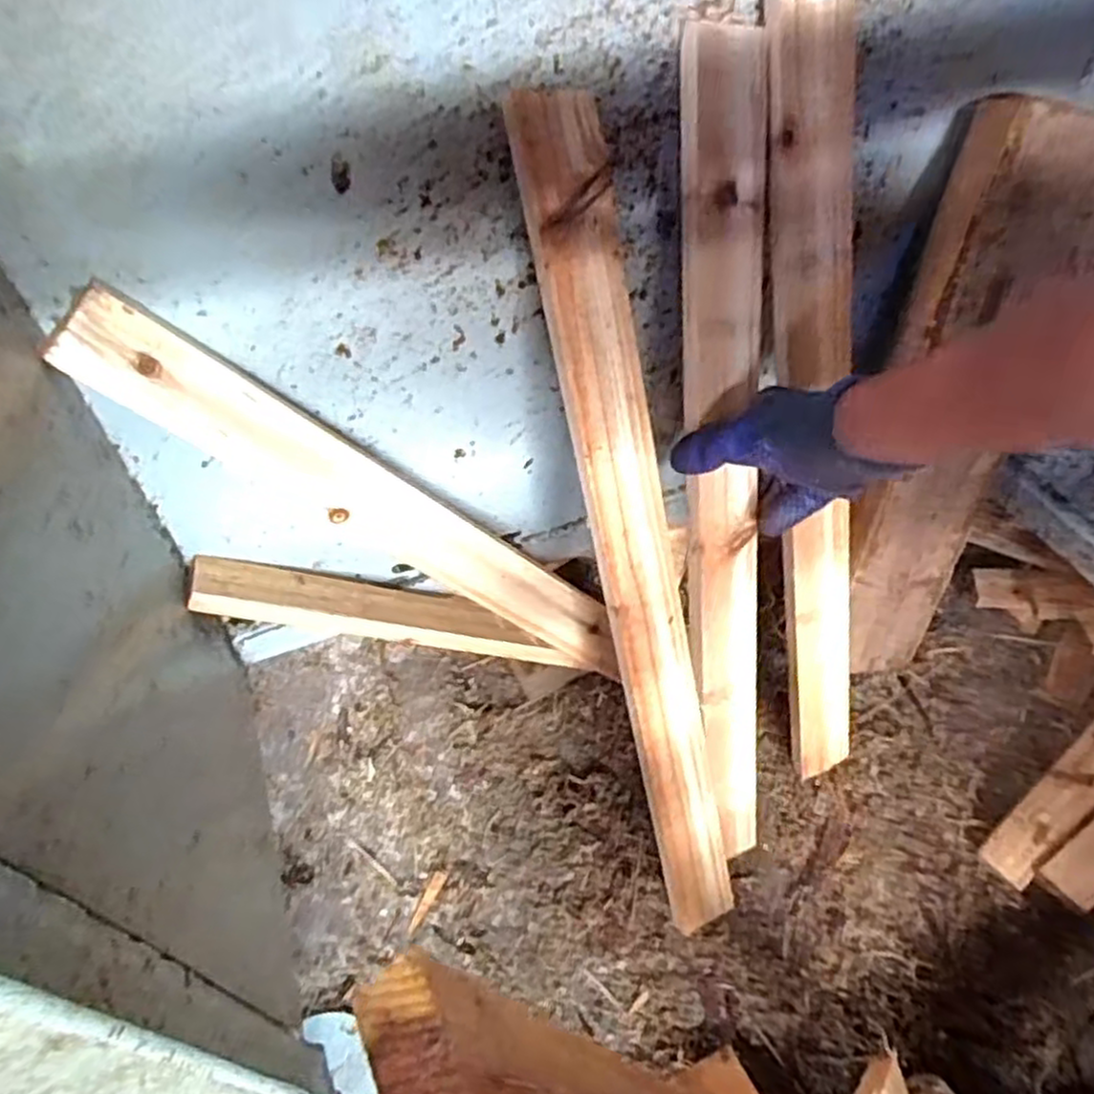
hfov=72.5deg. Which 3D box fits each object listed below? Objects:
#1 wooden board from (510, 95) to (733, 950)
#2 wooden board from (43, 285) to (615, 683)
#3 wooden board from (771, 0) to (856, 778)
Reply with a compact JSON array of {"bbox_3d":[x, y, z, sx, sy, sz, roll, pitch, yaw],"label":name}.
[{"bbox_3d":[0.068,0.019,0.525,0.061,0.611,0.018,-19,20,-16],"label":"wooden board"},{"bbox_3d":[-0.101,-0.017,0.541,0.053,0.478,0.012,-51,35,7],"label":"wooden board"},{"bbox_3d":[0.205,-0.067,0.562,0.056,0.615,0.029,-25,31,-21],"label":"wooden board"}]

